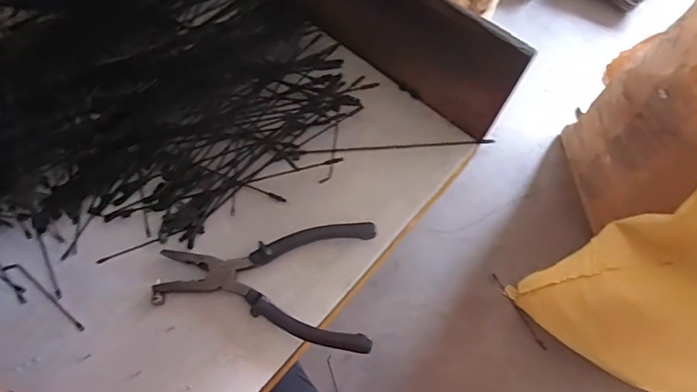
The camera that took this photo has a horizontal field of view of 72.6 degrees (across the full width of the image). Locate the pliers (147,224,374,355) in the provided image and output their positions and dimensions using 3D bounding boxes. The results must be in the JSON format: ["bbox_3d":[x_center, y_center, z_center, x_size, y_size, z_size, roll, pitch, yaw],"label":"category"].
[{"bbox_3d":[-0.065,0.071,0.377,0.172,0.017,0.097,-1,66,-4],"label":"pliers"}]

